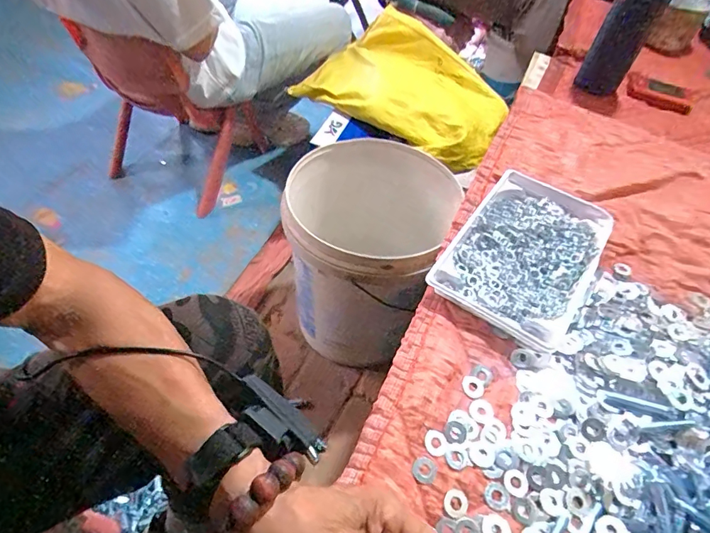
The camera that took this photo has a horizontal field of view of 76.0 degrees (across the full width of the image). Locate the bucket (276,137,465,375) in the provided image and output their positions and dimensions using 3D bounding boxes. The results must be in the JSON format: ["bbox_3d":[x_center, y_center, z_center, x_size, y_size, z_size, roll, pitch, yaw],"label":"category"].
[{"bbox_3d":[0.009,-0.020,0.876,0.285,0.339,0.273,2,52,-3],"label":"bucket"}]

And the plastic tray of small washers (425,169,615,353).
[{"bbox_3d":[0.205,-0.019,0.546,0.153,0.036,0.232,29,56,20],"label":"plastic tray of small washers"}]

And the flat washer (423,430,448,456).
[{"bbox_3d":[0.073,0.161,0.414,0.022,0.004,0.022,2,62,-3],"label":"flat washer"}]

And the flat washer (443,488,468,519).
[{"bbox_3d":[0.086,0.200,0.384,0.022,0.004,0.021,27,60,5],"label":"flat washer"}]

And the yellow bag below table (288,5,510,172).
[{"bbox_3d":[0.112,-0.393,0.990,0.458,0.155,0.266,39,59,23],"label":"yellow bag below table"}]

